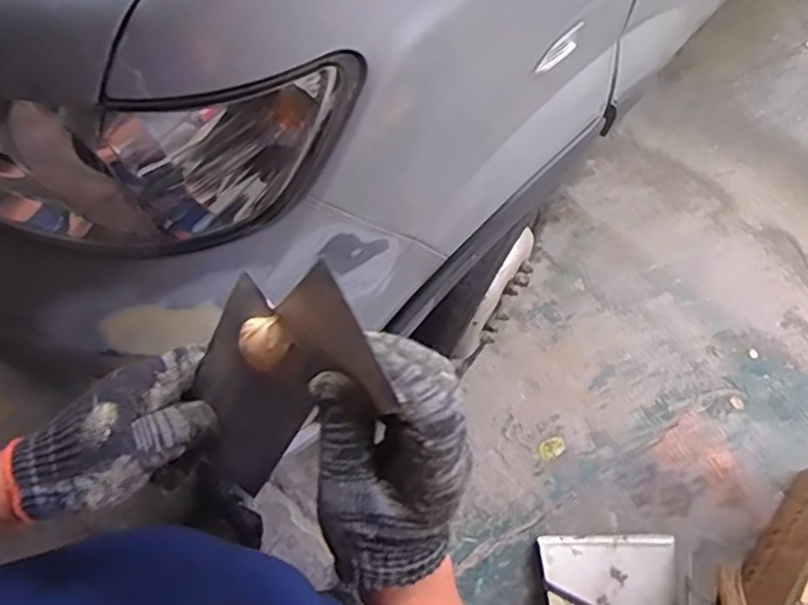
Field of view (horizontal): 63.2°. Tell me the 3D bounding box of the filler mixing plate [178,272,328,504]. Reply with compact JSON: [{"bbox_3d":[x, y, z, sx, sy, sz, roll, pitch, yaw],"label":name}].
[{"bbox_3d":[-0.090,0.053,0.379,0.072,0.009,0.116,39,118,9],"label":"filler mixing plate"}]

